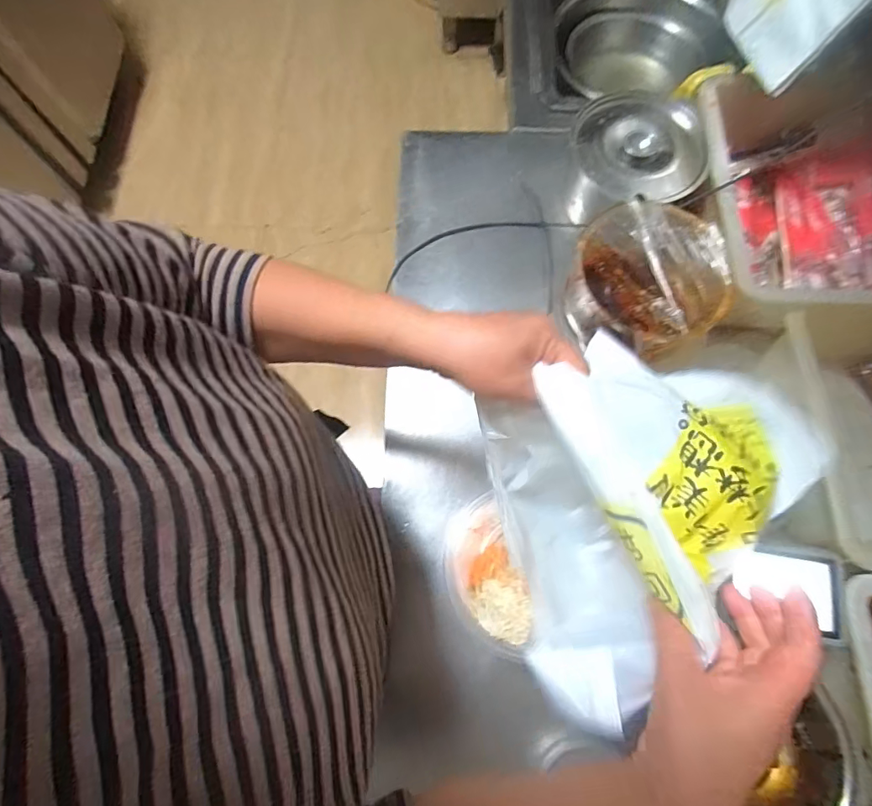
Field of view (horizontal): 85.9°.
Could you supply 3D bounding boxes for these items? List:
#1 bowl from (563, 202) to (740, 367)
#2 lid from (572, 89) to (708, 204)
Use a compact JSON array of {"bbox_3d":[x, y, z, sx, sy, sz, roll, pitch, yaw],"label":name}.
[{"bbox_3d":[0.245,-0.138,0.552,0.166,0.072,0.189,17,74,5],"label":"bowl"},{"bbox_3d":[0.256,-0.329,0.592,0.143,0.034,0.173,-12,73,-3],"label":"lid"}]

